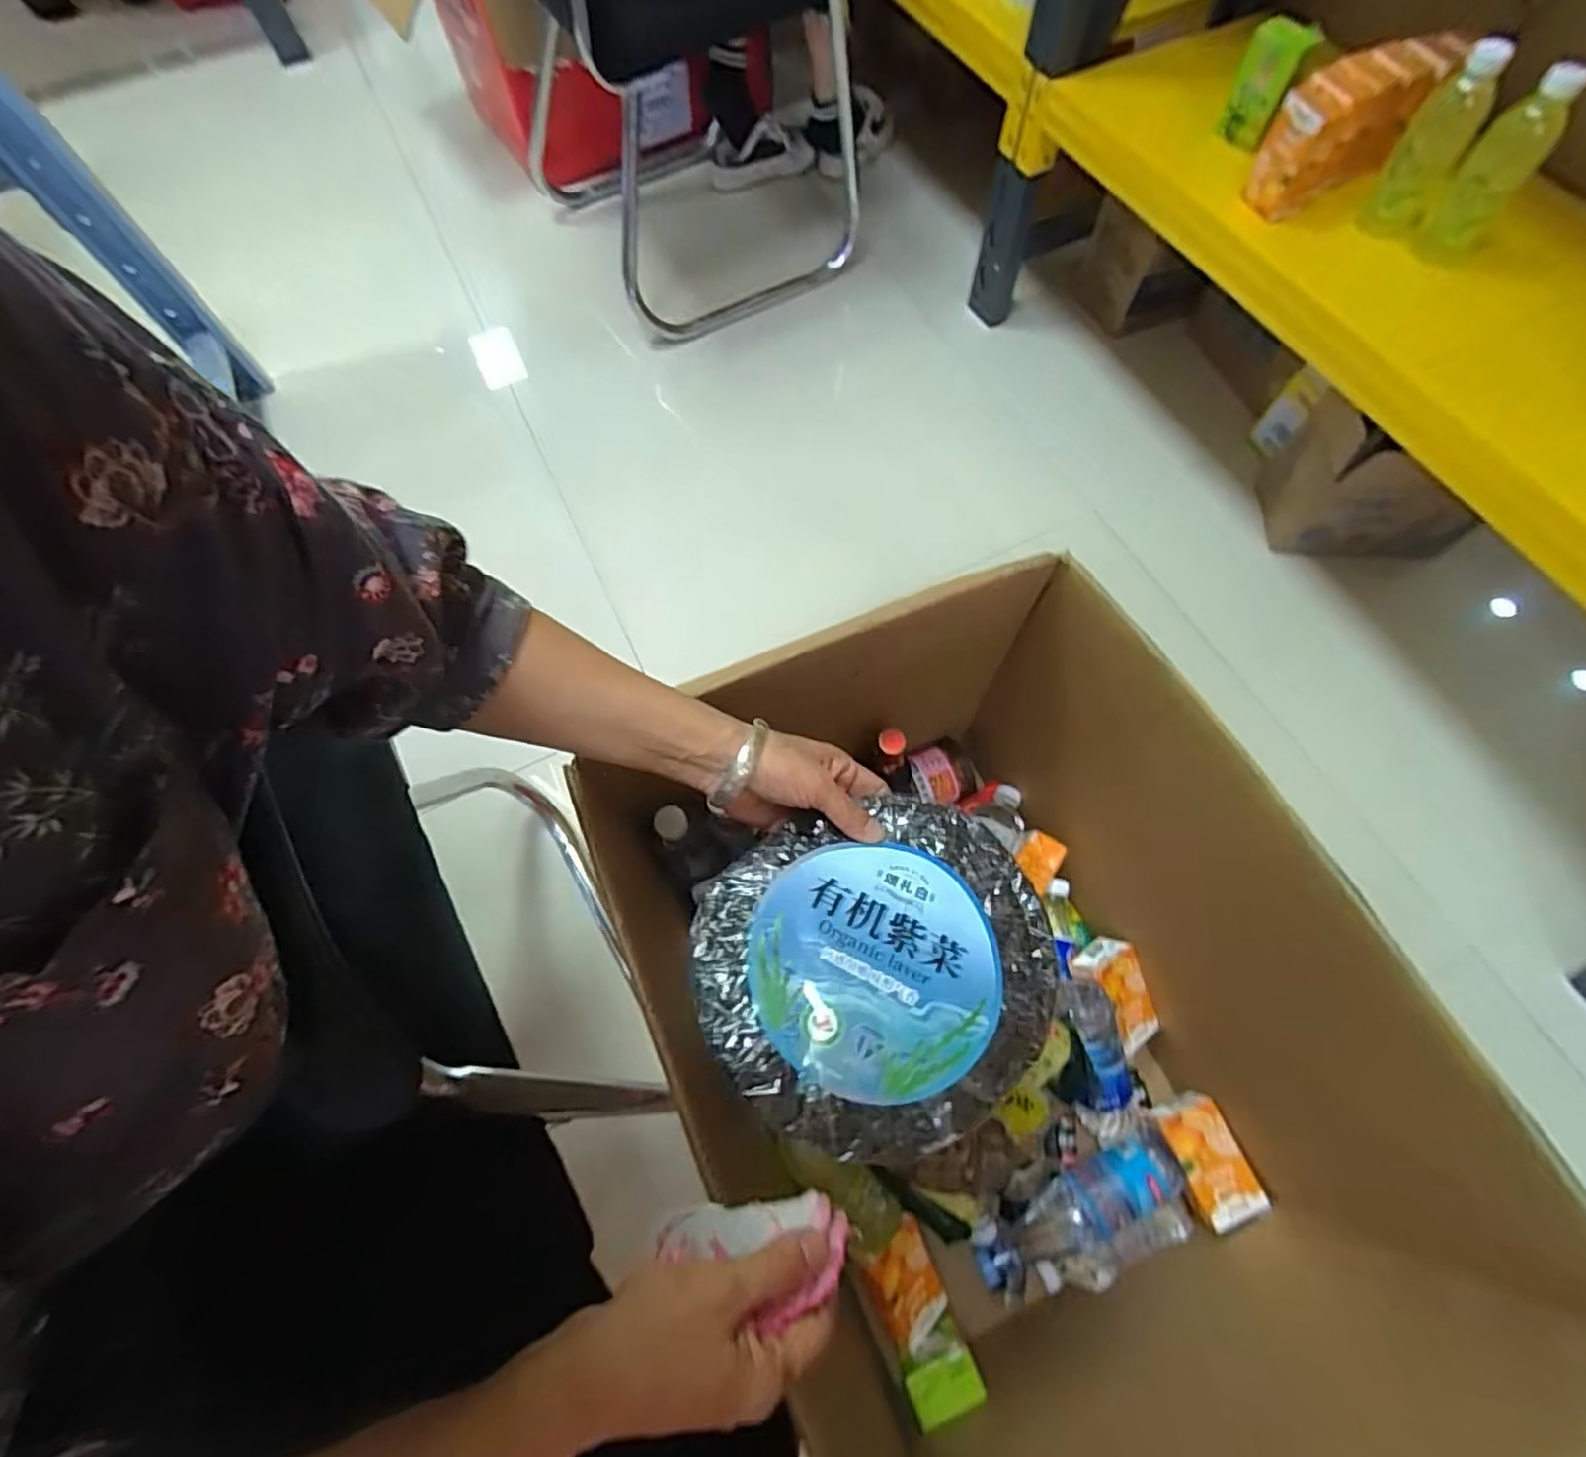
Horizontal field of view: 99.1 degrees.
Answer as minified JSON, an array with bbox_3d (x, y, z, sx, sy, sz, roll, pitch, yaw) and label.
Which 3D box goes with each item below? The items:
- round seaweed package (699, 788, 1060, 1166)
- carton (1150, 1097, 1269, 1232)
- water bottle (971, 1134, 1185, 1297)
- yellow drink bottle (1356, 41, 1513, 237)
[{"bbox_3d":[0.054,0.136,0.394,0.205,0.046,0.180,-23,69,-7],"label":"round seaweed package"},{"bbox_3d":[0.438,0.458,0.716,0.067,0.032,0.115,-20,68,-6],"label":"carton"},{"bbox_3d":[0.294,0.500,0.699,0.231,0.054,0.063,-24,69,-7],"label":"water bottle"},{"bbox_3d":[0.698,-0.635,0.734,0.053,0.153,0.062,18,70,9],"label":"yellow drink bottle"}]

